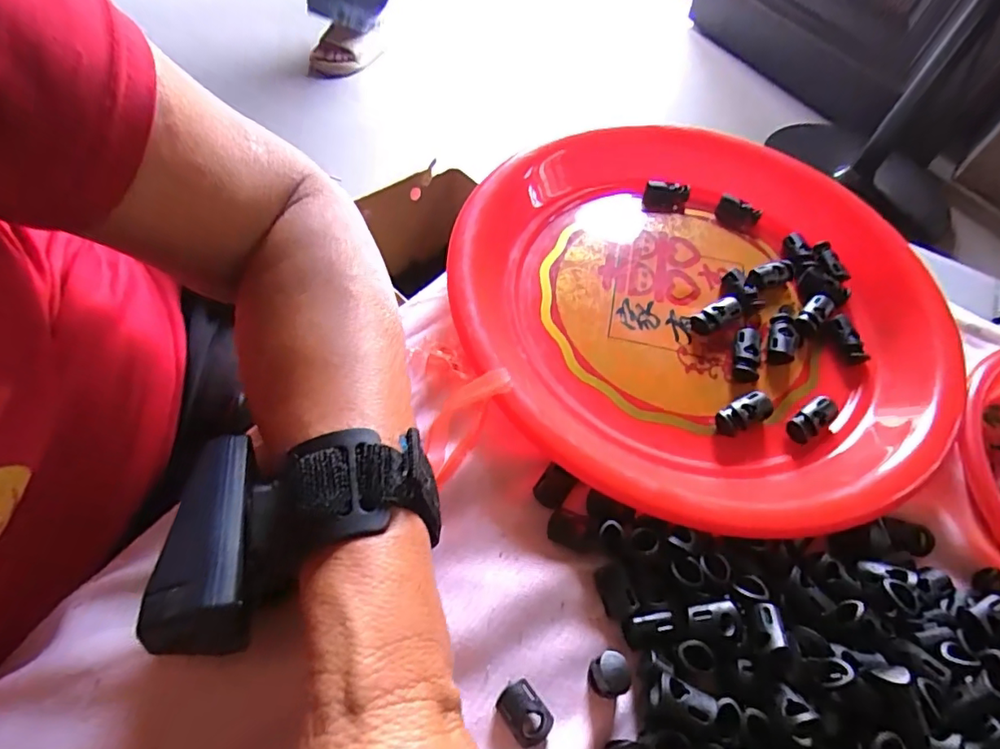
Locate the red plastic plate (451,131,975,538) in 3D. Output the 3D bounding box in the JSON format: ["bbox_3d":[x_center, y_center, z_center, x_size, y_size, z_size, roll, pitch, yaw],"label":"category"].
[{"bbox_3d":[0.104,-0.042,0.287,0.248,0.028,0.245,3,58,-5],"label":"red plastic plate"}]

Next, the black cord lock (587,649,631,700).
[{"bbox_3d":[0.040,0.110,0.198,0.012,0.018,0.014,-35,68,-24],"label":"black cord lock"}]

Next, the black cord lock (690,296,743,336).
[{"bbox_3d":[0.117,-0.032,0.290,0.032,0.008,0.012,-24,64,-20],"label":"black cord lock"}]

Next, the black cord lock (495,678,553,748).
[{"bbox_3d":[0.009,0.121,0.192,0.014,0.009,0.020,-32,67,-23],"label":"black cord lock"}]

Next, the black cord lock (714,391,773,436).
[{"bbox_3d":[0.119,0.019,0.263,0.029,0.010,0.013,-18,62,-17],"label":"black cord lock"}]

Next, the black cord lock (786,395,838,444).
[{"bbox_3d":[0.153,0.022,0.264,0.030,0.009,0.013,-31,67,-23],"label":"black cord lock"}]

